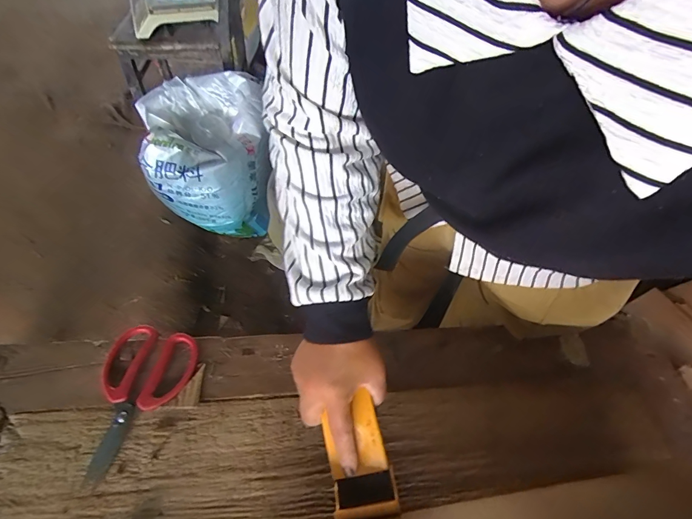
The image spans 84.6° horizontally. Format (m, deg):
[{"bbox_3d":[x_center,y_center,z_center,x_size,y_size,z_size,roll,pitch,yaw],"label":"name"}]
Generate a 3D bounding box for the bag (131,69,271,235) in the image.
[{"bbox_3d":[-0.468,-0.336,1.346,0.394,0.434,0.373,-6,54,-9],"label":"bag"}]

